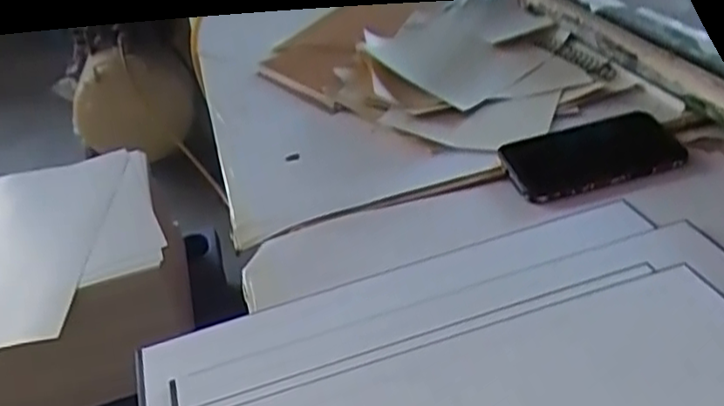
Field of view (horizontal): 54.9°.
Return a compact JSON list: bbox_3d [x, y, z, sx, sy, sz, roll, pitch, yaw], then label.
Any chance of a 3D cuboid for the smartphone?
[{"bbox_3d":[0.196,-0.042,0.602,0.139,0.011,0.077,-17,47,-2],"label":"smartphone"}]

